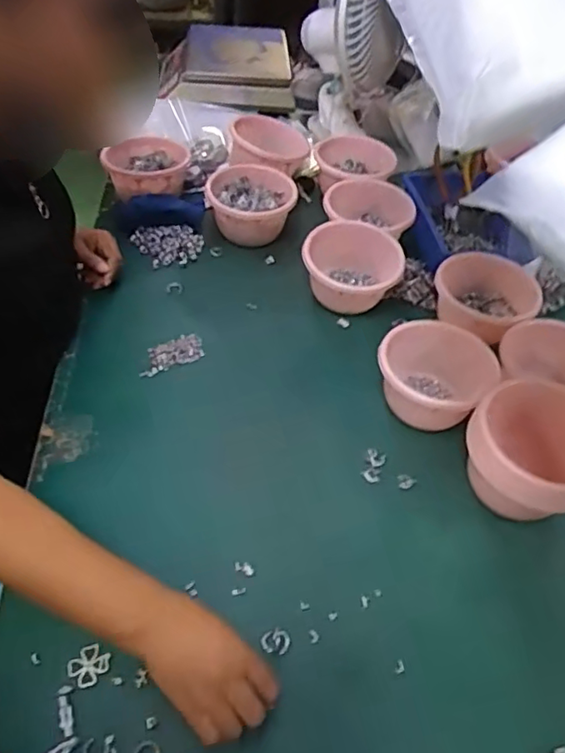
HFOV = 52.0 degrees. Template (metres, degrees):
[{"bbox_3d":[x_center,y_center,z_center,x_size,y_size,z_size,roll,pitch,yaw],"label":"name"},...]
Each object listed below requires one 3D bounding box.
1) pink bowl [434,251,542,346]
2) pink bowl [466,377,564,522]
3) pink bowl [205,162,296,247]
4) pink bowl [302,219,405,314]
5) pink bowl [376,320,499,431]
[{"bbox_3d":[0.304,-0.118,0.880,0.147,0.073,0.157,2,51,-2],"label":"pink bowl"},{"bbox_3d":[0.288,0.095,0.681,0.141,0.114,0.136,2,51,-2],"label":"pink bowl"},{"bbox_3d":[-0.052,-0.296,0.993,0.142,0.081,0.144,2,51,-2],"label":"pink bowl"},{"bbox_3d":[0.105,-0.166,0.906,0.139,0.092,0.142,2,51,-2],"label":"pink bowl"},{"bbox_3d":[0.199,0.001,0.775,0.146,0.077,0.144,25,51,16],"label":"pink bowl"}]

